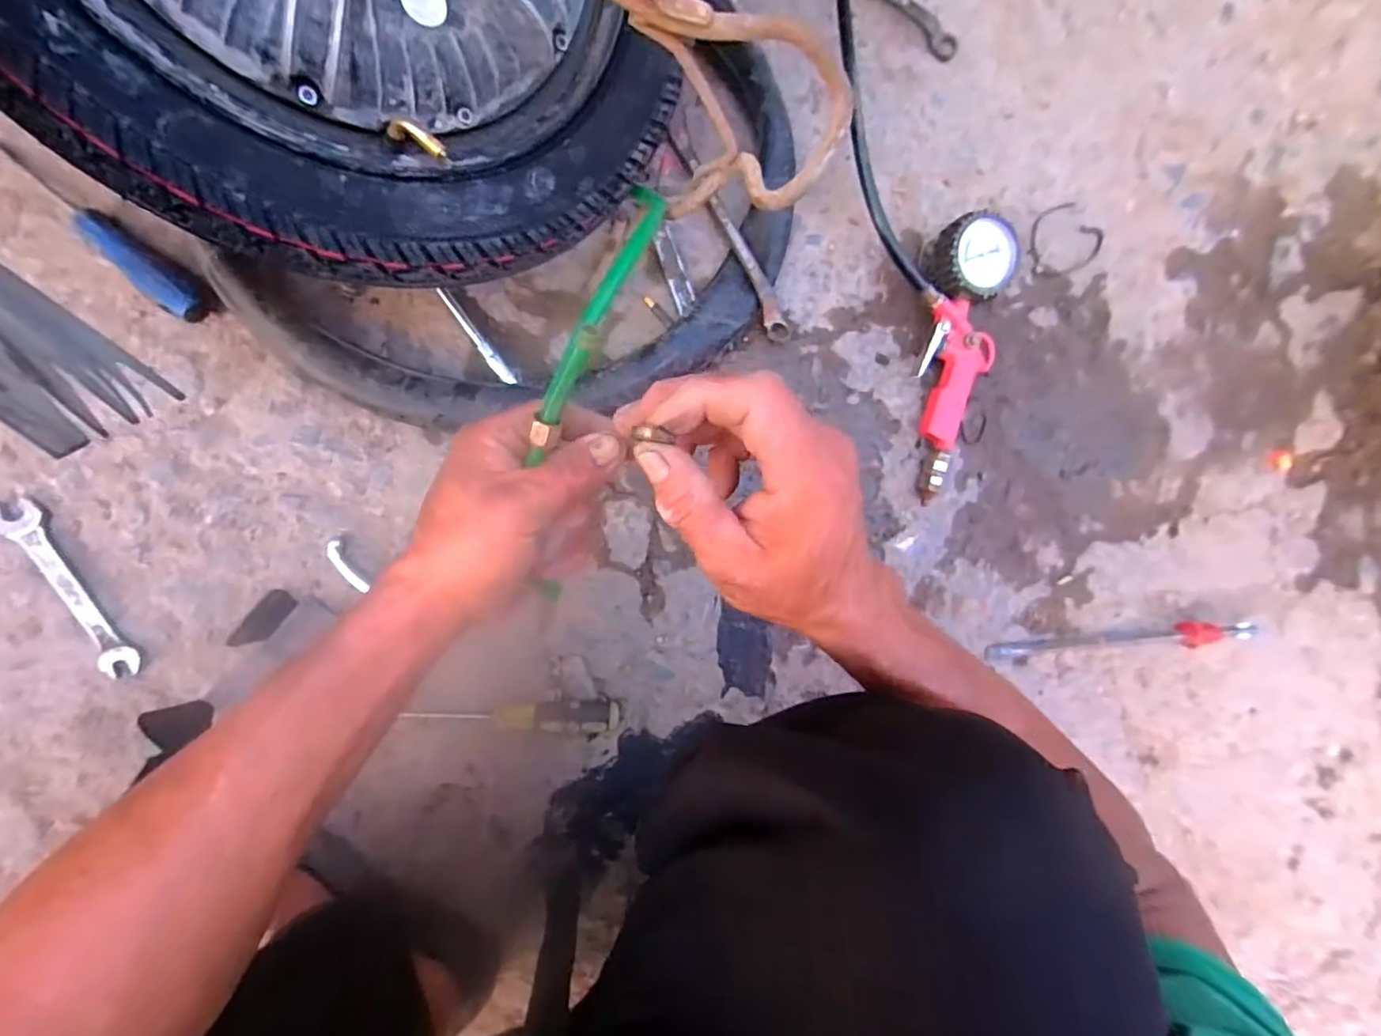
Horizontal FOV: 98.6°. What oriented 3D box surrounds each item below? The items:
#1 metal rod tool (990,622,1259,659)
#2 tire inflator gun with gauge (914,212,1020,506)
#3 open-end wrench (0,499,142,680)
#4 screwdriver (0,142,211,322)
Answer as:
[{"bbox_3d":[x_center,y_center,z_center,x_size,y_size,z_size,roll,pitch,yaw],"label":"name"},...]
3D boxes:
[{"bbox_3d":[0.428,0.120,0.585,0.280,0.023,0.024,-2,95,-8],"label":"metal rod tool"},{"bbox_3d":[0.237,-0.139,0.530,0.077,0.038,0.243,6,94,-8],"label":"tire inflator gun with gauge"},{"bbox_3d":[-0.477,0.056,0.457,0.031,0.011,0.151,-31,98,-4],"label":"open-end wrench"},{"bbox_3d":[-0.429,-0.210,0.426,0.170,0.036,0.025,40,88,-9],"label":"screwdriver"}]

